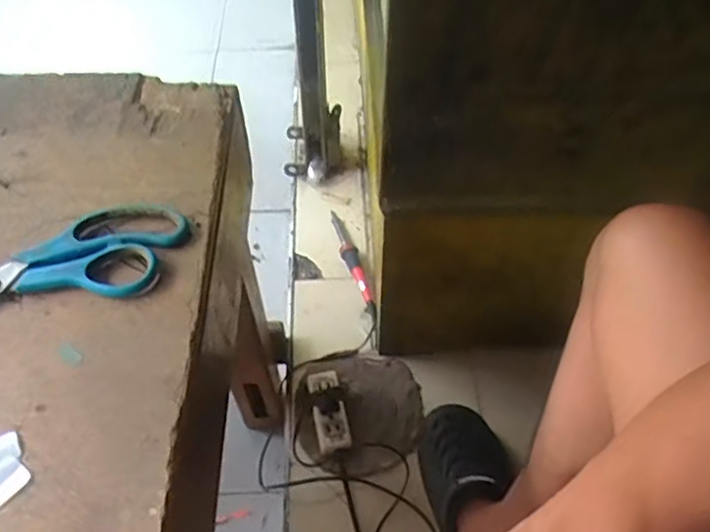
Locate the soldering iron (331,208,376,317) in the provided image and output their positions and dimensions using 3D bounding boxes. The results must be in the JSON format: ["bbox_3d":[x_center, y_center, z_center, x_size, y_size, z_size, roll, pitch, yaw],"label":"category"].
[{"bbox_3d":[-0.005,-0.011,0.997,0.027,0.024,0.235,-16,55,-13],"label":"soldering iron"}]

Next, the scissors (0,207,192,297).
[{"bbox_3d":[-0.224,0.010,0.400,0.228,0.015,0.069,-20,55,-15],"label":"scissors"}]

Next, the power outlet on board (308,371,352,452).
[{"bbox_3d":[-0.036,0.205,0.847,0.043,0.030,0.112,-10,54,-8],"label":"power outlet on board"}]

